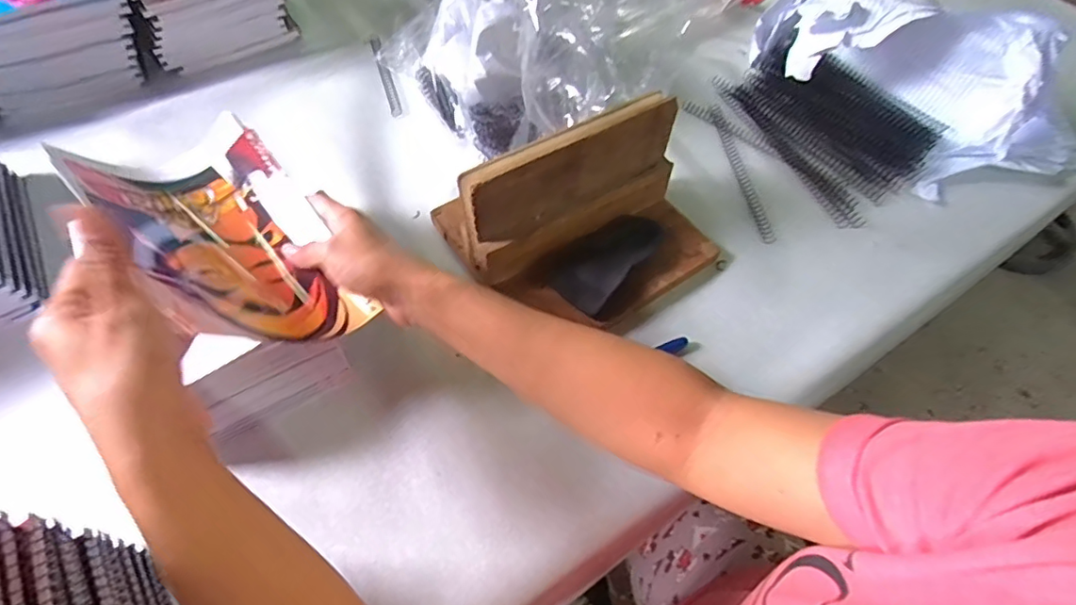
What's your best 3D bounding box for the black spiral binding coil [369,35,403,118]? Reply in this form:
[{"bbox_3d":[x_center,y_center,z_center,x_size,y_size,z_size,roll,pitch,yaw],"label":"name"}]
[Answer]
[{"bbox_3d":[-0.189,-0.284,0.669,0.015,0.009,0.155,-19,62,-6],"label":"black spiral binding coil"}]

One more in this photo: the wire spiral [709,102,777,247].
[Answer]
[{"bbox_3d":[0.225,-0.146,0.605,0.016,0.013,0.203,-5,59,-5],"label":"wire spiral"}]

